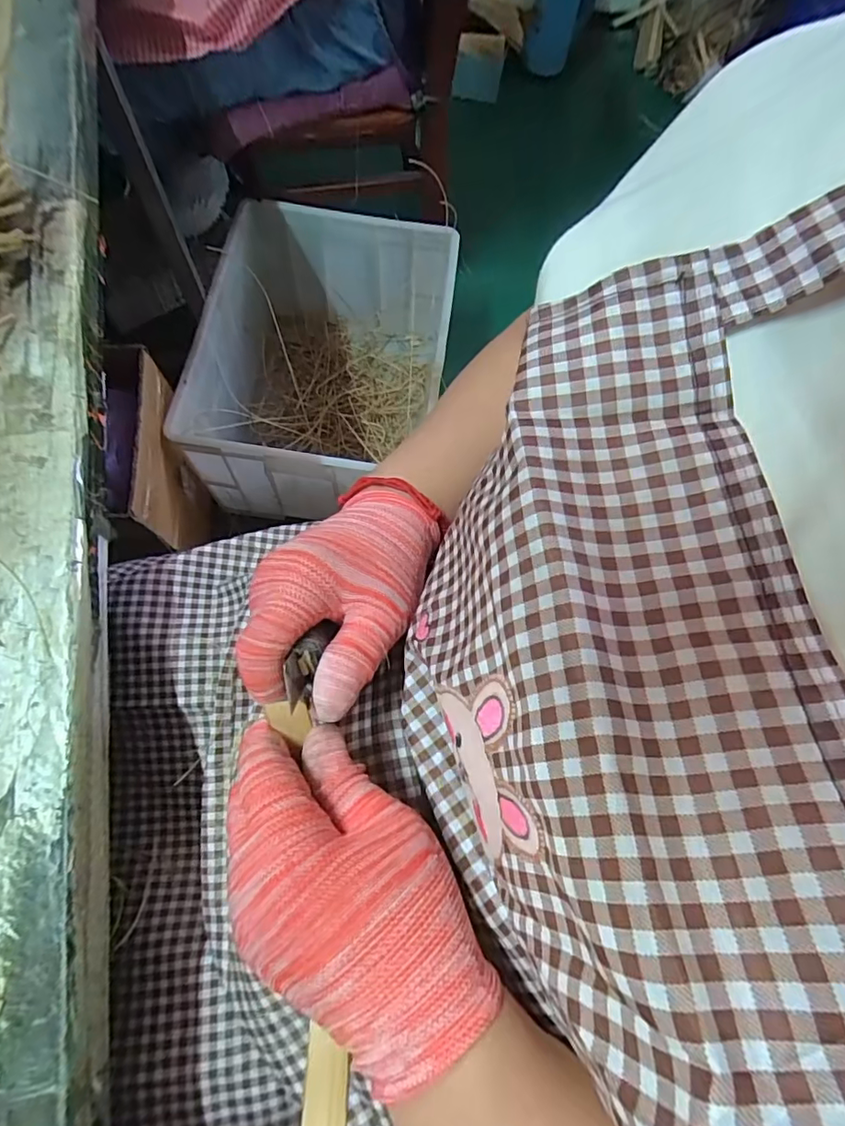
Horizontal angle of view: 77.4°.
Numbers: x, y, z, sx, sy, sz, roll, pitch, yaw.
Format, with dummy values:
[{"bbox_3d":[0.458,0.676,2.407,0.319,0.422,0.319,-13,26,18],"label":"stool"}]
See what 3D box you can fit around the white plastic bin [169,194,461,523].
[{"bbox_3d":[-0.166,-0.328,0.928,0.386,0.254,0.443,10,70,-1],"label":"white plastic bin"}]

